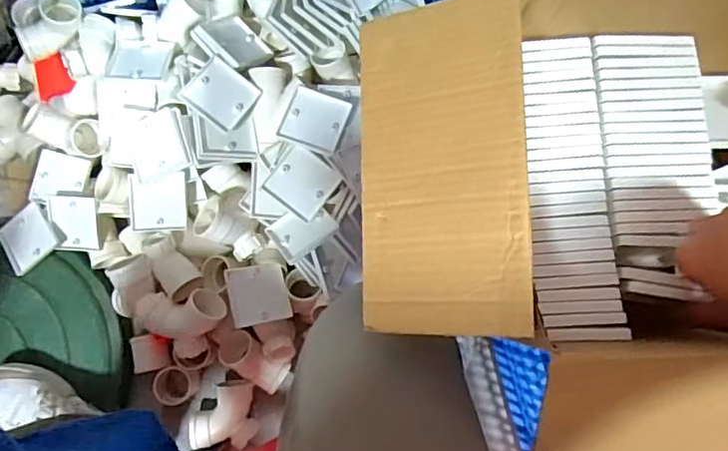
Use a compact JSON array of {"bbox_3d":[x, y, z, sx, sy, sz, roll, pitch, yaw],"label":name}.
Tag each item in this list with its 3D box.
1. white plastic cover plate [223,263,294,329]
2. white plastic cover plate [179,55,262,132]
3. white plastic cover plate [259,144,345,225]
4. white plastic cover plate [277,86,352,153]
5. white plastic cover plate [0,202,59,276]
[{"bbox_3d":[-0.149,0.098,0.808,0.086,0.008,0.086,-5,67,-32],"label":"white plastic cover plate"},{"bbox_3d":[-0.196,-0.180,0.775,0.086,0.012,0.077,37,76,-13],"label":"white plastic cover plate"},{"bbox_3d":[-0.084,-0.060,0.781,0.081,0.005,0.083,39,82,-12],"label":"white plastic cover plate"},{"bbox_3d":[-0.067,-0.147,0.784,0.084,0.004,0.077,18,83,-13],"label":"white plastic cover plate"},{"bbox_3d":[-0.515,0.020,0.866,0.075,0.010,0.087,-32,83,-5],"label":"white plastic cover plate"}]

